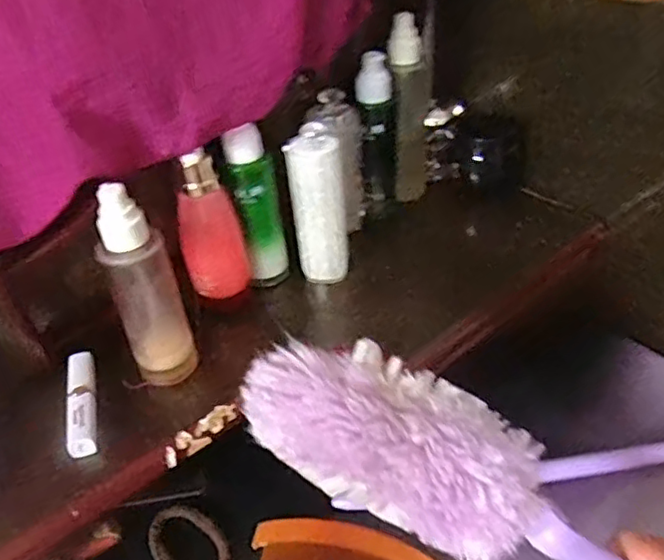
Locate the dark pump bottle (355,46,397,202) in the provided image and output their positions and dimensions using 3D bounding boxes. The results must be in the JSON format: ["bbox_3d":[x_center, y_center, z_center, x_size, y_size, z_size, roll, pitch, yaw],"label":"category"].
[{"bbox_3d":[0.042,-0.135,0.581,0.034,0.147,0.040,1,41,7],"label":"dark pump bottle"}]

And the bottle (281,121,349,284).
[{"bbox_3d":[-0.011,-0.059,0.515,0.042,0.131,0.031,-3,41,3],"label":"bottle"}]

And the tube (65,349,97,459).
[{"bbox_3d":[-0.178,0.086,0.451,0.019,0.012,0.088,-14,41,-10],"label":"tube"}]

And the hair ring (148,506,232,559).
[{"bbox_3d":[-0.110,0.202,0.484,0.074,0.004,0.048,23,48,29],"label":"hair ring"}]

